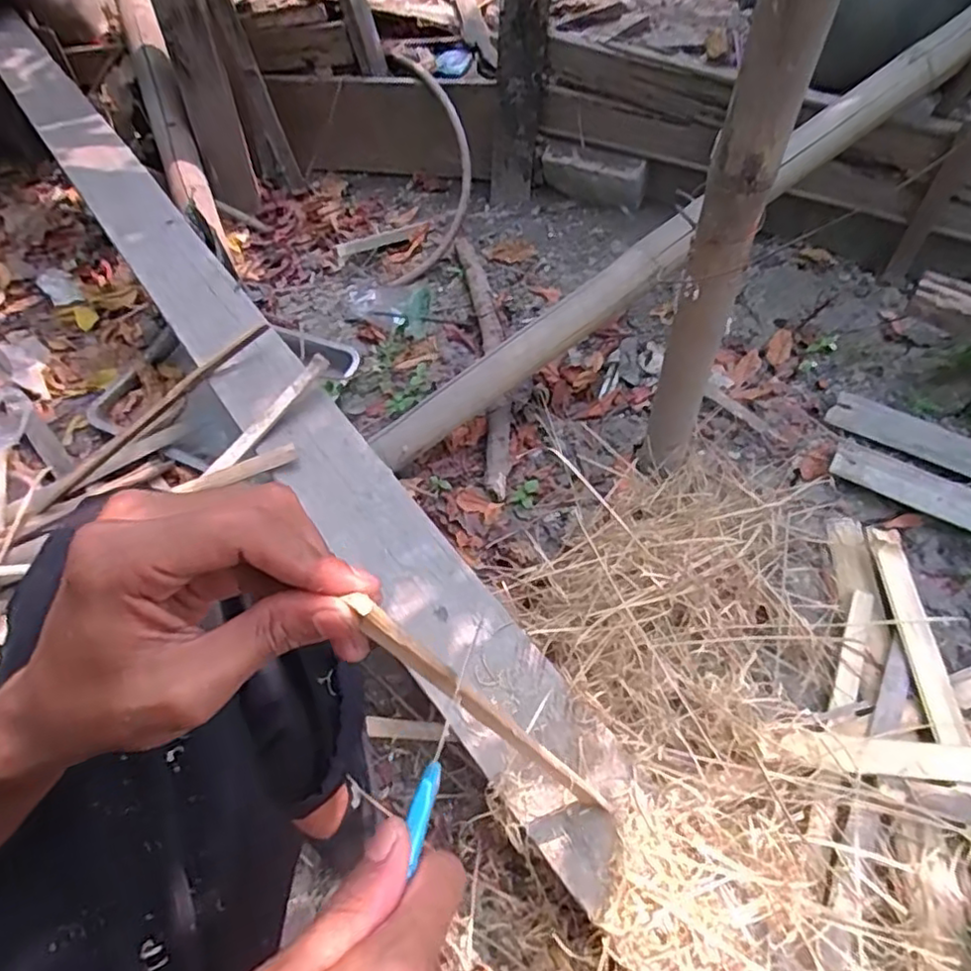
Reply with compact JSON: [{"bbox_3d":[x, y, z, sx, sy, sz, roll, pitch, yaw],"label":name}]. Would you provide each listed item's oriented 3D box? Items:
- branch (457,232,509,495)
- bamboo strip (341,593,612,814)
[{"bbox_3d":[0.002,-0.229,1.080,0.060,0.091,0.565,-3,48,-6],"label":"branch"},{"bbox_3d":[0.023,0.141,0.346,0.013,0.376,0.010,-27,51,4],"label":"bamboo strip"}]

